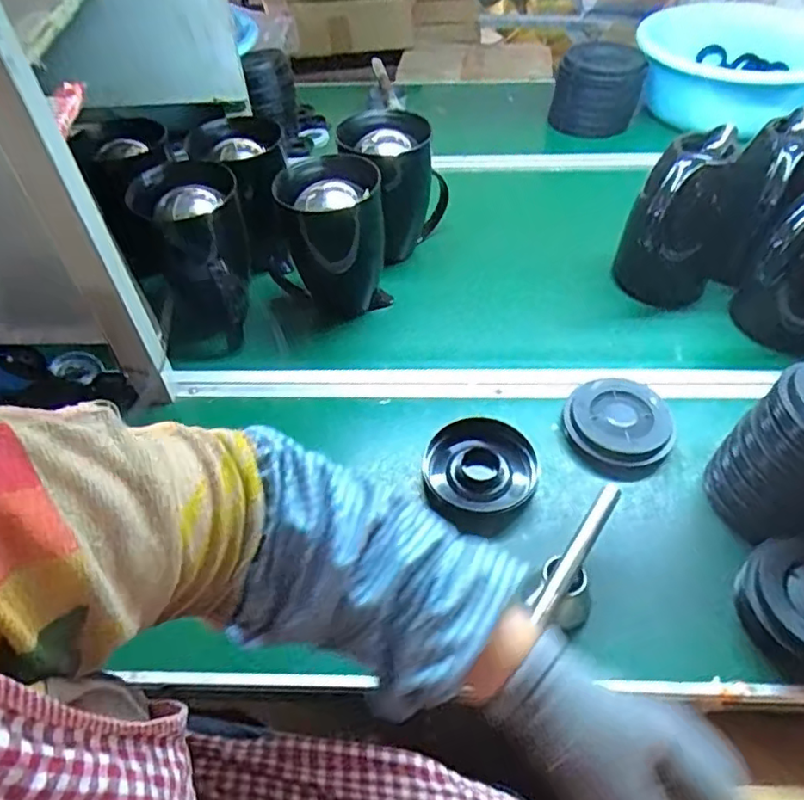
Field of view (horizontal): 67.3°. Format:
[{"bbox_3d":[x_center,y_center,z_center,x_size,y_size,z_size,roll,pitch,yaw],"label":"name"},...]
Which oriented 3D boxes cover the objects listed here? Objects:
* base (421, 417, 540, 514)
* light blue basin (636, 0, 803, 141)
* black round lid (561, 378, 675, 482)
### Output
[{"bbox_3d":[0.086,0.069,0.653,0.121,0.027,0.103,1,48,3],"label":"base"},{"bbox_3d":[0.646,-0.651,1.174,0.346,0.128,0.436,33,57,27],"label":"light blue basin"},{"bbox_3d":[0.244,0.026,0.684,0.120,0.040,0.121,15,50,14],"label":"black round lid"}]

